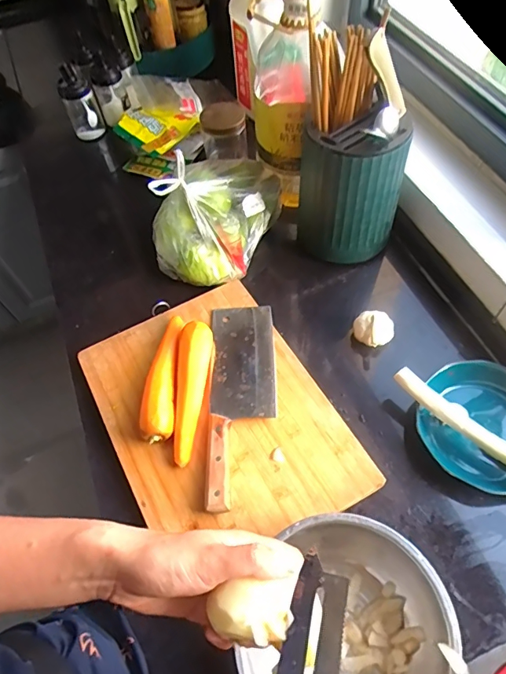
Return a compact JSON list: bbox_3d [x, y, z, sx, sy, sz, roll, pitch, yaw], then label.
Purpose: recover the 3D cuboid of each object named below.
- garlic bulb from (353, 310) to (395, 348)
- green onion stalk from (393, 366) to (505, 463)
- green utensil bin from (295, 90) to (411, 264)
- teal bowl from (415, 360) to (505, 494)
[{"bbox_3d":[0.174,-0.008,0.655,0.055,0.043,0.050,-2,58,3],"label":"garlic bulb"},{"bbox_3d":[0.287,0.120,0.539,0.260,0.030,0.033,38,68,24],"label":"green onion stalk"},{"bbox_3d":[0.141,-0.219,0.689,0.150,0.205,0.129,-13,59,-4],"label":"green utensil bin"},{"bbox_3d":[0.293,0.109,0.570,0.144,0.045,0.161,-37,63,-17],"label":"teal bowl"}]

